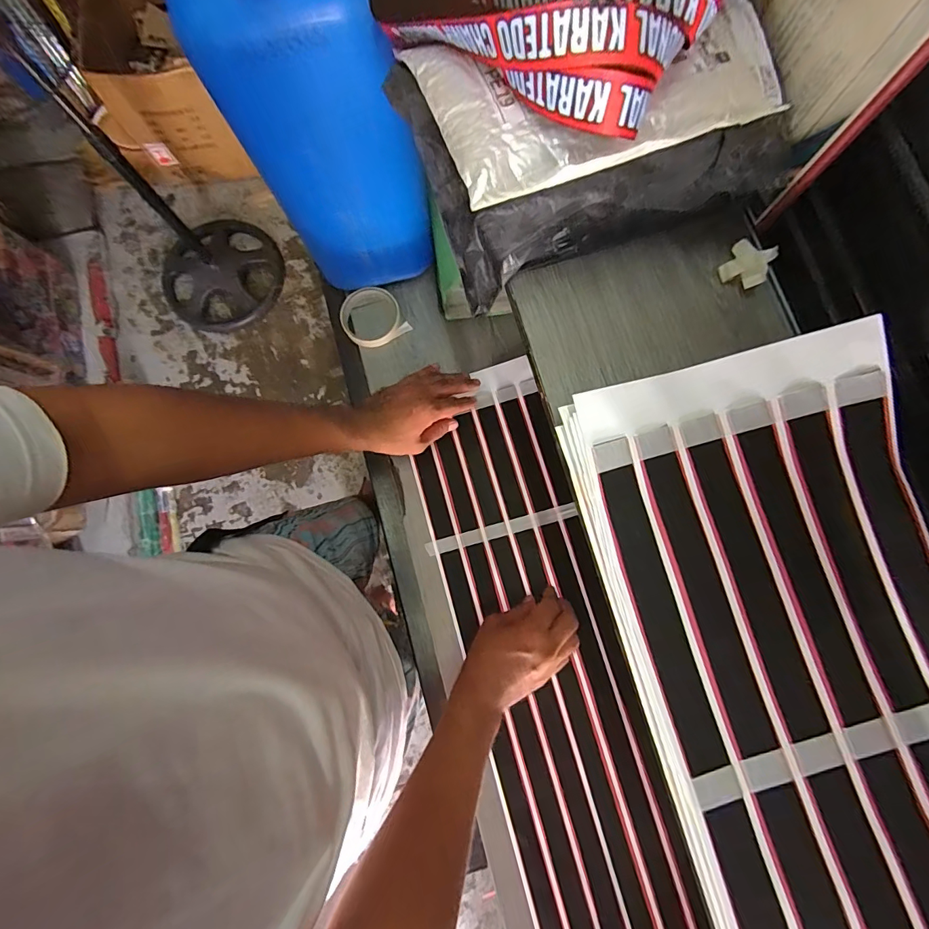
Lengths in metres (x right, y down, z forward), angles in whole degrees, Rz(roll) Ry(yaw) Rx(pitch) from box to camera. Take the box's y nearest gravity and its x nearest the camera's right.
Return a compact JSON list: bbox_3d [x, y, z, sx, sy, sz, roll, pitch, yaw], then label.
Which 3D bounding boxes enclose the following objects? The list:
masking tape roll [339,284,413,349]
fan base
[{"bbox_3d":[-0.139,-0.219,0.669,0.087,0.022,0.087,0,80,1],"label":"masking tape roll"},{"bbox_3d":[-0.835,-0.671,1.553,0.405,0.072,0.421,0,80,1],"label":"fan base"}]

